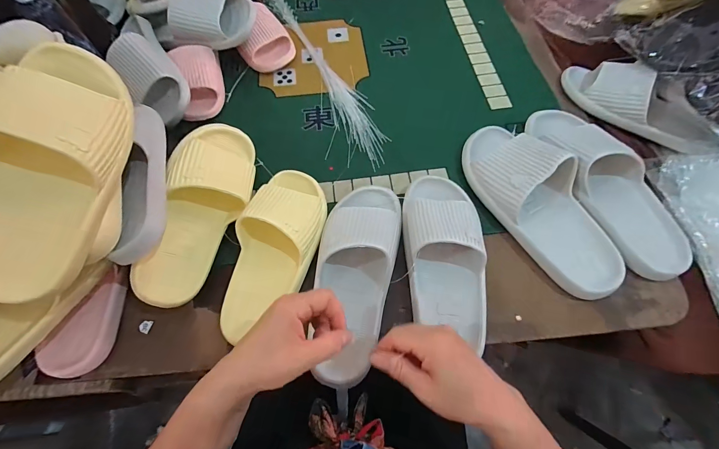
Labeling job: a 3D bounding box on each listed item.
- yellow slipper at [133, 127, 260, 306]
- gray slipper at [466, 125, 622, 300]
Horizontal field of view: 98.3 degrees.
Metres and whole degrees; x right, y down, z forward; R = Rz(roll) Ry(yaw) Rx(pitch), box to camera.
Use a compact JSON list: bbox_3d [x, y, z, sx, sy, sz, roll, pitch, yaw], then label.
[{"bbox_3d":[-0.213,-0.027,0.420,0.075,0.103,0.270,0,67,41],"label":"yellow slipper"},{"bbox_3d":[0.244,-0.037,0.426,0.116,0.065,0.282,-19,66,-8],"label":"gray slipper"}]

